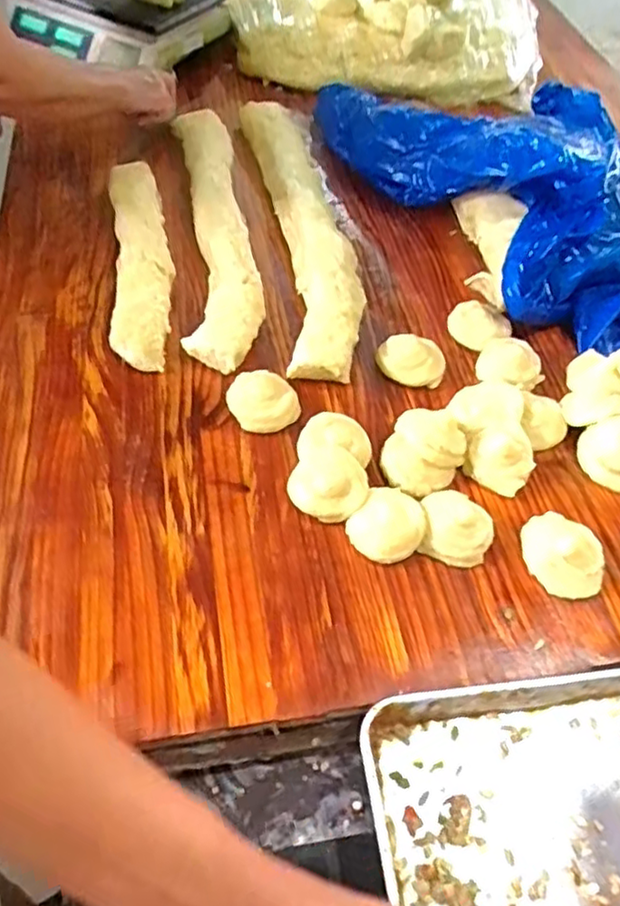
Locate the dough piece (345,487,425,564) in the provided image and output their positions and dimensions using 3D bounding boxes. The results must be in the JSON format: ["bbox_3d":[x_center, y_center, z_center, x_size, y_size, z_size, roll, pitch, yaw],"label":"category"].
[{"bbox_3d":[0.083,0.069,0.664,0.070,0.041,0.084,30,57,15],"label":"dough piece"}]

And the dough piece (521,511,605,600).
[{"bbox_3d":[0.261,0.102,0.669,0.080,0.025,0.086,2,54,-3],"label":"dough piece"}]

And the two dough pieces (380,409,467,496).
[{"bbox_3d":[0.125,-0.003,0.715,0.085,0.040,0.095,21,55,10],"label":"two dough pieces"}]

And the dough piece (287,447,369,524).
[{"bbox_3d":[0.020,0.032,0.688,0.082,0.039,0.077,-9,56,-11],"label":"dough piece"}]

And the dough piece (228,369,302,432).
[{"bbox_3d":[-0.055,-0.062,0.756,0.075,0.028,0.077,2,54,-3],"label":"dough piece"}]

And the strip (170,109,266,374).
[{"bbox_3d":[-0.139,-0.346,0.952,0.096,0.037,0.599,-12,54,3],"label":"strip"}]

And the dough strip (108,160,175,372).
[{"bbox_3d":[-0.226,-0.262,0.868,0.076,0.042,0.372,-6,55,-9],"label":"dough strip"}]

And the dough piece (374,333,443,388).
[{"bbox_3d":[0.127,-0.115,0.822,0.086,0.033,0.072,13,54,4],"label":"dough piece"}]

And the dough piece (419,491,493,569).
[{"bbox_3d":[0.153,0.074,0.672,0.070,0.035,0.076,2,54,-3],"label":"dough piece"}]

